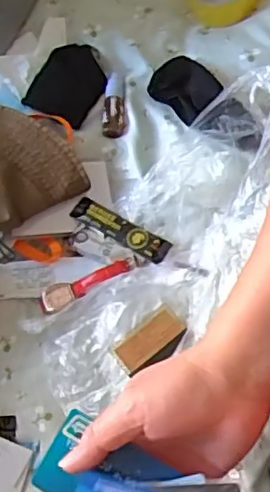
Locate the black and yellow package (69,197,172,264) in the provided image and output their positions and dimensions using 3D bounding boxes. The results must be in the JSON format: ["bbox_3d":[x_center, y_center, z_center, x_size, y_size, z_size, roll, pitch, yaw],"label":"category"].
[{"bbox_3d":[-0.017,-0.019,0.700,0.125,0.010,0.027,30,83,21],"label":"black and yellow package"}]

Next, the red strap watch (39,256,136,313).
[{"bbox_3d":[-0.055,0.042,0.689,0.119,0.019,0.032,-25,73,10],"label":"red strap watch"}]

